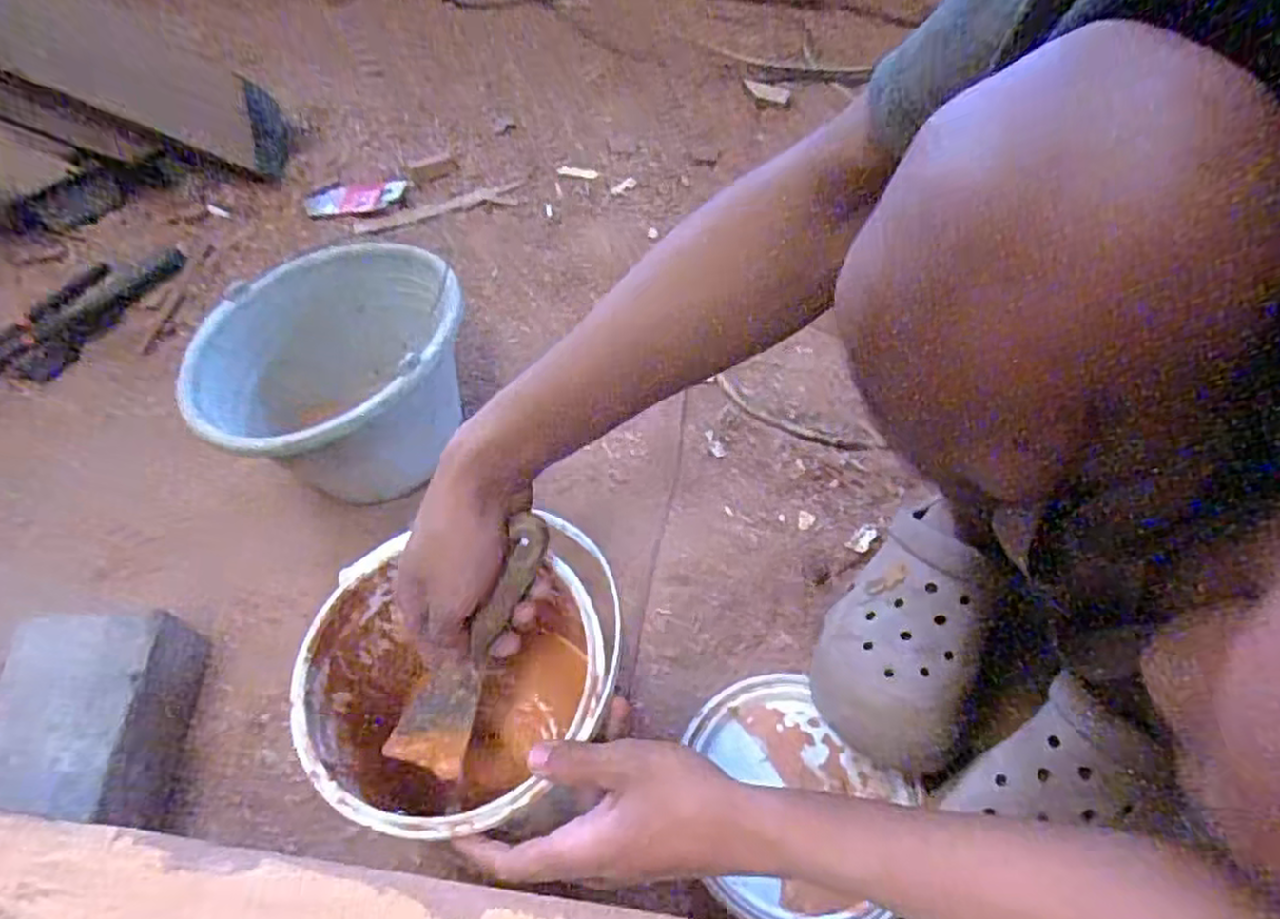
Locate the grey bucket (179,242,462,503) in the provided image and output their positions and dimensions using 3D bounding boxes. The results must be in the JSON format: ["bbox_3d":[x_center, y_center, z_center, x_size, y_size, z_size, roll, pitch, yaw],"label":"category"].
[{"bbox_3d":[-0.281,-0.073,0.710,0.248,0.154,0.228,-3,53,3],"label":"grey bucket"}]

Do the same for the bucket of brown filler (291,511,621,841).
[{"bbox_3d":[-0.106,0.168,0.488,0.178,0.174,0.174,-3,53,3],"label":"bucket of brown filler"}]

